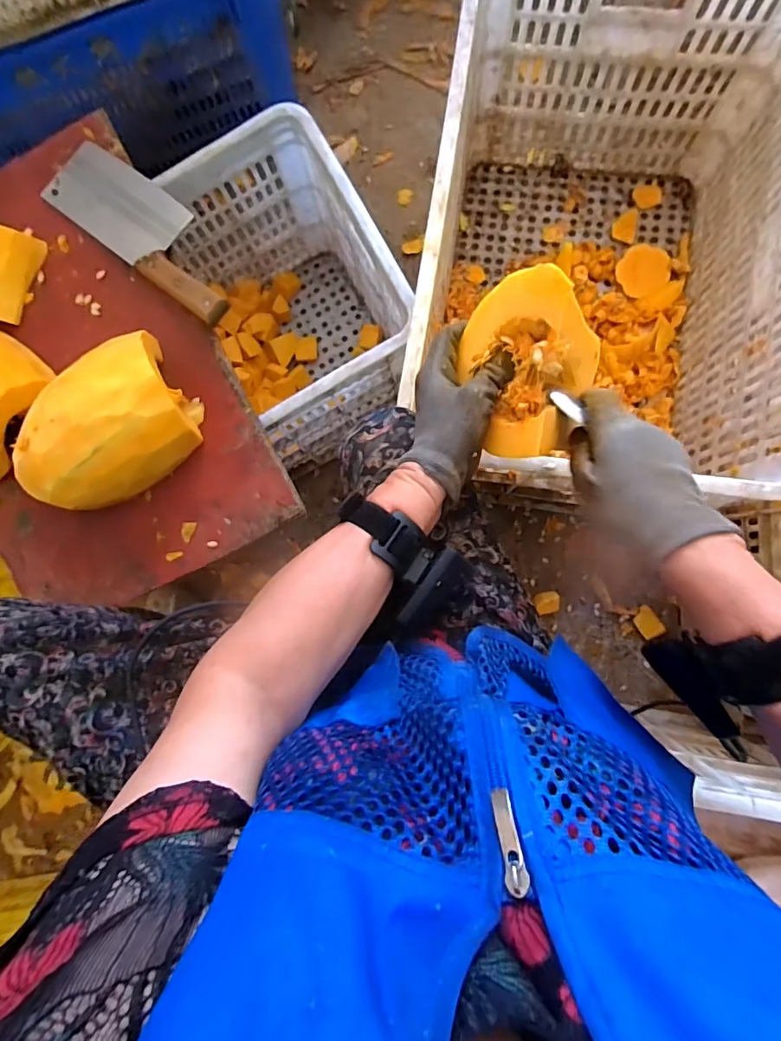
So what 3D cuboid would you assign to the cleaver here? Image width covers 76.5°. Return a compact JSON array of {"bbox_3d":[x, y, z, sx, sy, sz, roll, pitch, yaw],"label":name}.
[{"bbox_3d":[-0.283,-0.343,0.575,0.294,0.030,0.095,39,90,6],"label":"cleaver"}]

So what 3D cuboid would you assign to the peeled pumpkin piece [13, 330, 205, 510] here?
[{"bbox_3d":[-0.301,-0.090,0.520,0.199,0.090,0.118,-42,84,1],"label":"peeled pumpkin piece"}]

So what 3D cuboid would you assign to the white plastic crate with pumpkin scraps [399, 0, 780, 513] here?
[{"bbox_3d":[0.266,-0.331,0.668,0.414,0.321,0.600,9,87,5],"label":"white plastic crate with pumpkin scraps"}]

